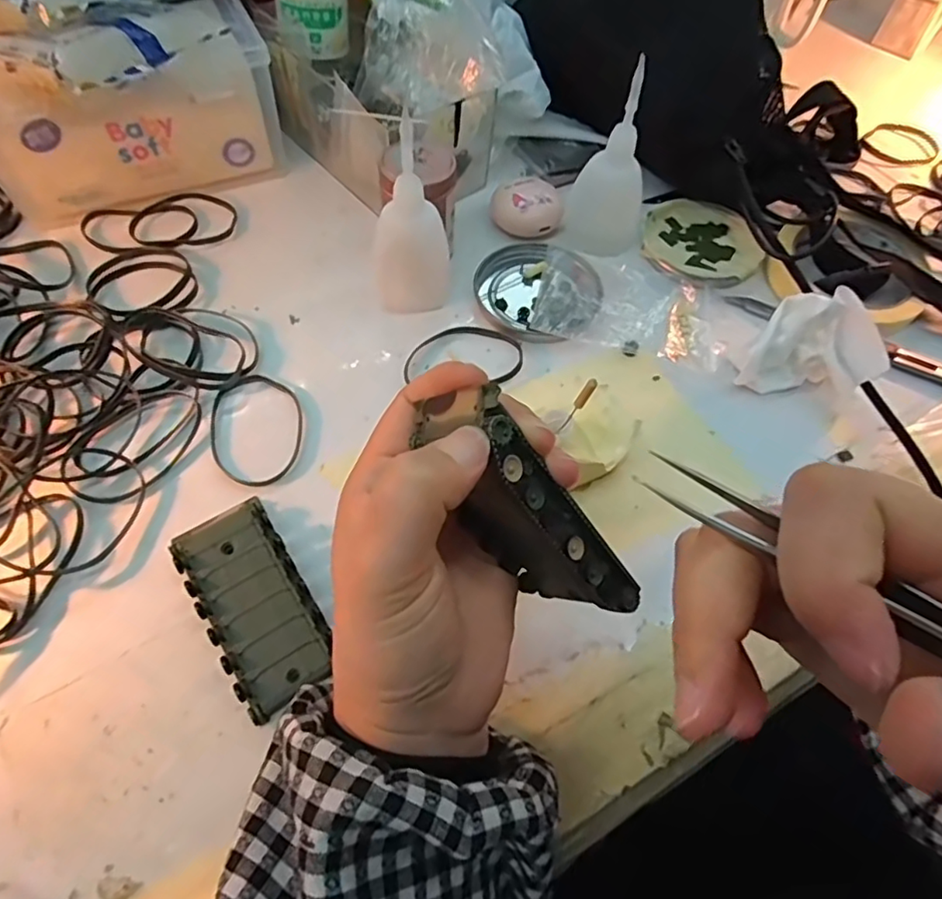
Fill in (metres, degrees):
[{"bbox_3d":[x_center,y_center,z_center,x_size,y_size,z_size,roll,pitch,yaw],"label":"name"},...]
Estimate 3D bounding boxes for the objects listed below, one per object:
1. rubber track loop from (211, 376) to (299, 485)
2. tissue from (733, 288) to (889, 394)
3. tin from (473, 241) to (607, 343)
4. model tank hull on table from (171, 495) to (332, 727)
[{"bbox_3d":[-0.115,-0.011,0.312,0.047,0.005,0.067,-7,61,-8],"label":"rubber track loop"},{"bbox_3d":[0.192,-0.060,0.334,0.070,0.044,0.044,13,60,3],"label":"tissue"},{"bbox_3d":[0.042,-0.100,0.373,0.078,0.010,0.077,28,62,12],"label":"tin"},{"bbox_3d":[-0.097,0.065,0.261,0.043,0.015,0.095,-29,66,-19],"label":"model tank hull on table"}]

